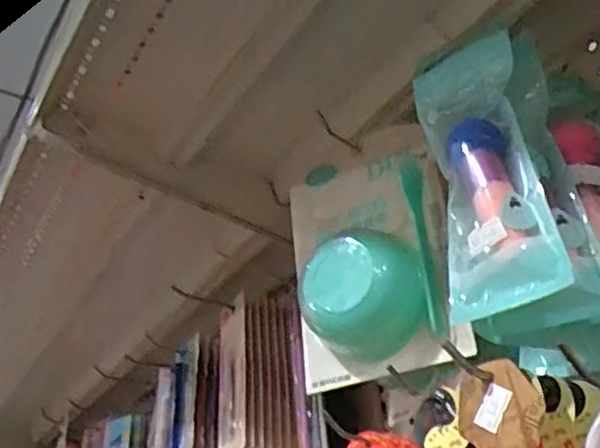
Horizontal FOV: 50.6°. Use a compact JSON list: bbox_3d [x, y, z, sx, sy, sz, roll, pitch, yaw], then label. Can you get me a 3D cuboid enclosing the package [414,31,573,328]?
[{"bbox_3d":[0.098,-0.031,0.345,0.065,0.166,0.022,-26,-39,31],"label":"package"}]

